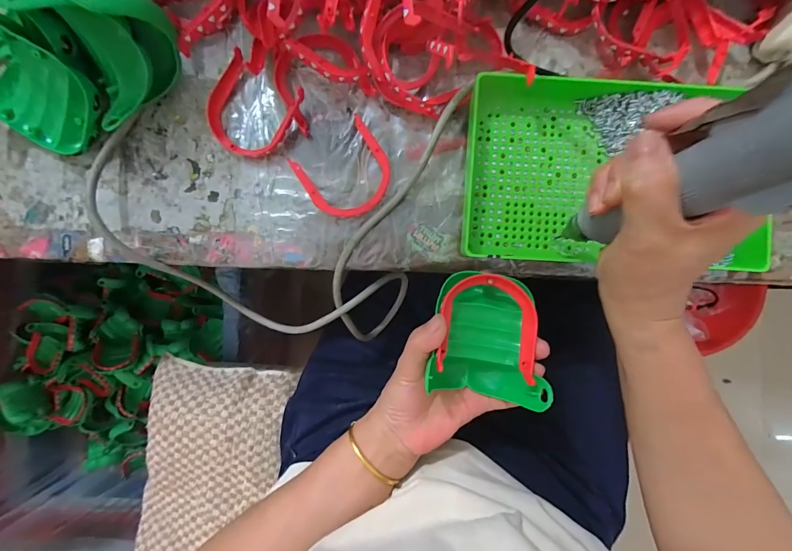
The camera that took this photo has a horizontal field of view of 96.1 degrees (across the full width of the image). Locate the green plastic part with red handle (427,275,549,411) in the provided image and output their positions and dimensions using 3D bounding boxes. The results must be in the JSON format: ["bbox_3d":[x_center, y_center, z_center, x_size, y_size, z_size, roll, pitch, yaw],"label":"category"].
[{"bbox_3d":[0.071,0.049,0.282,0.083,0.047,0.098,4,90,0],"label":"green plastic part with red handle"}]

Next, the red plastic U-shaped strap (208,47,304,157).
[{"bbox_3d":[-0.128,-0.144,0.309,0.075,0.023,0.073,0,90,0],"label":"red plastic U-shaped strap"}]

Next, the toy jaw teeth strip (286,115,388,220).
[{"bbox_3d":[-0.042,-0.089,0.314,0.074,0.013,0.073,-37,90,-1],"label":"toy jaw teeth strip"}]

